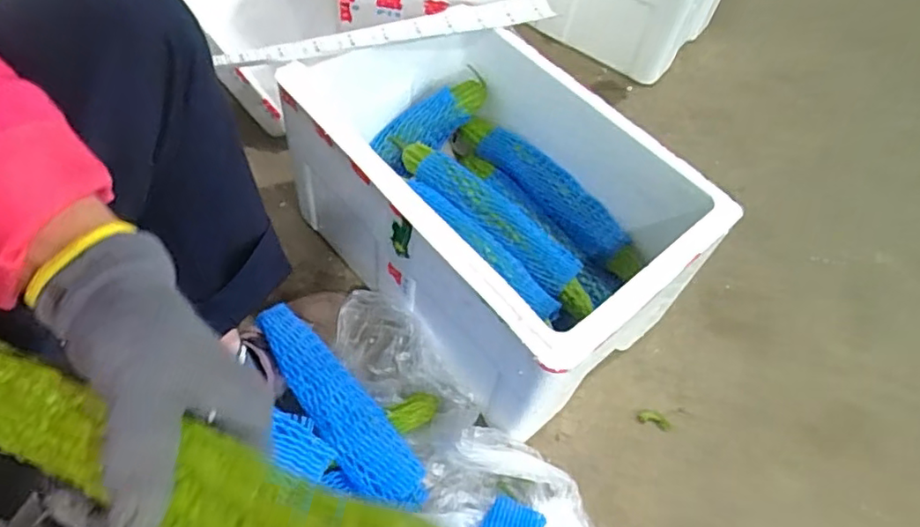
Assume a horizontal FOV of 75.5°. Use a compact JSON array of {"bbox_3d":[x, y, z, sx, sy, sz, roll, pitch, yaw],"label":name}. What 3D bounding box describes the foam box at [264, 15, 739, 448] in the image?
[{"bbox_3d":[0.044,-0.075,0.710,0.304,0.212,0.433,-35,66,-26],"label":"foam box"}]

